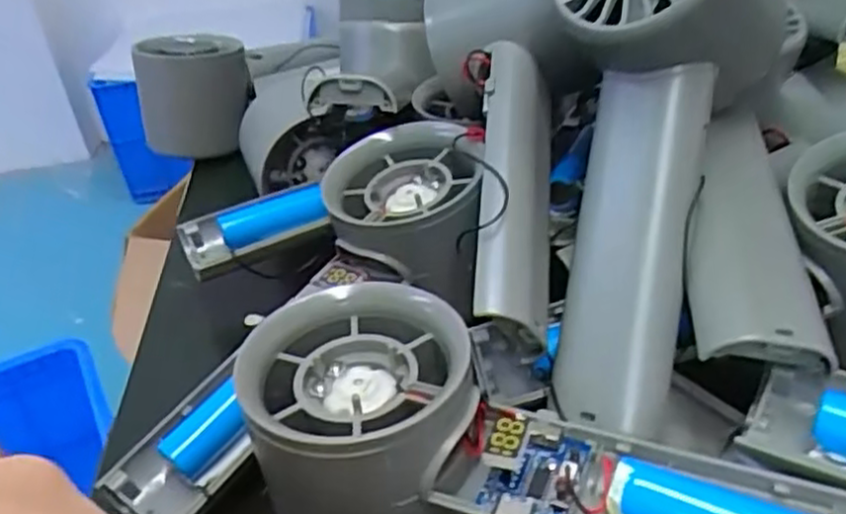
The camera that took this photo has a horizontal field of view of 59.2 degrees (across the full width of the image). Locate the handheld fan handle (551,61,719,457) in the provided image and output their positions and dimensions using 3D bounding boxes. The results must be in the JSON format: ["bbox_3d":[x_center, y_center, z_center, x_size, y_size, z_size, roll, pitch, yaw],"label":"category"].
[{"bbox_3d":[0.058,-0.003,0.211,0.032,0.103,0.016,8,-9,21],"label":"handheld fan handle"}]

